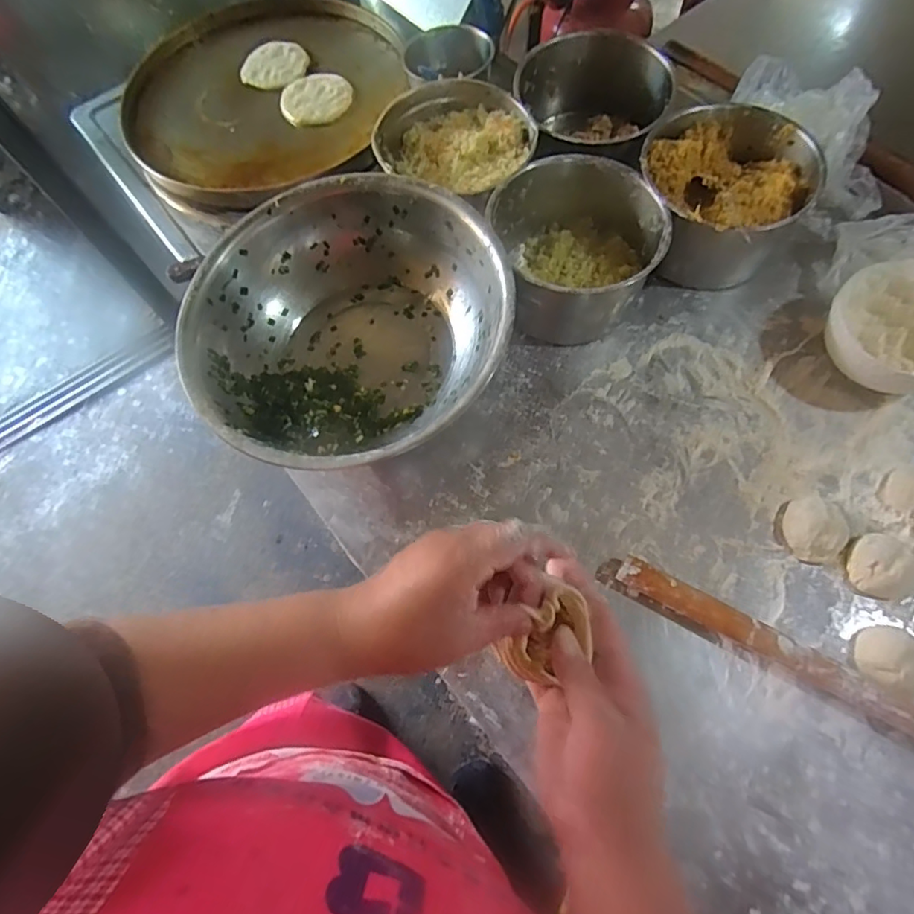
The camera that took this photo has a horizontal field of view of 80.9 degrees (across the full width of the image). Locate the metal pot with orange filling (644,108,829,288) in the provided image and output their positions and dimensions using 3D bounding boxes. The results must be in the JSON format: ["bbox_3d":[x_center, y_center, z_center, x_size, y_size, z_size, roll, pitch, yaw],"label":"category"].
[{"bbox_3d":[0.345,-0.341,0.709,0.194,0.122,0.192,-1,68,2],"label":"metal pot with orange filling"}]

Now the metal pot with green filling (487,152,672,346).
[{"bbox_3d":[0.153,-0.264,0.687,0.184,0.123,0.197,-1,68,2],"label":"metal pot with green filling"}]

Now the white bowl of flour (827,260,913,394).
[{"bbox_3d":[0.514,-0.144,0.635,0.146,0.089,0.156,-15,68,-4],"label":"white bowl of flour"}]

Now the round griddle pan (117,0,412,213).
[{"bbox_3d":[-0.357,-0.668,1.008,0.528,0.059,0.500,-2,68,4],"label":"round griddle pan"}]

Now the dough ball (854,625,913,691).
[{"bbox_3d":[0.435,0.202,0.538,0.059,0.027,0.058,-1,68,2],"label":"dough ball"}]

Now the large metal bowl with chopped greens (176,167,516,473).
[{"bbox_3d":[-0.131,-0.153,0.661,0.371,0.128,0.368,-1,68,2],"label":"large metal bowl with chopped greens"}]

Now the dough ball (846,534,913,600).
[{"bbox_3d":[0.460,0.117,0.570,0.073,0.028,0.064,10,68,6],"label":"dough ball"}]

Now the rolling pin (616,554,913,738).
[{"bbox_3d":[0.336,0.202,0.537,0.361,0.038,0.028,28,71,13],"label":"rolling pin"}]

